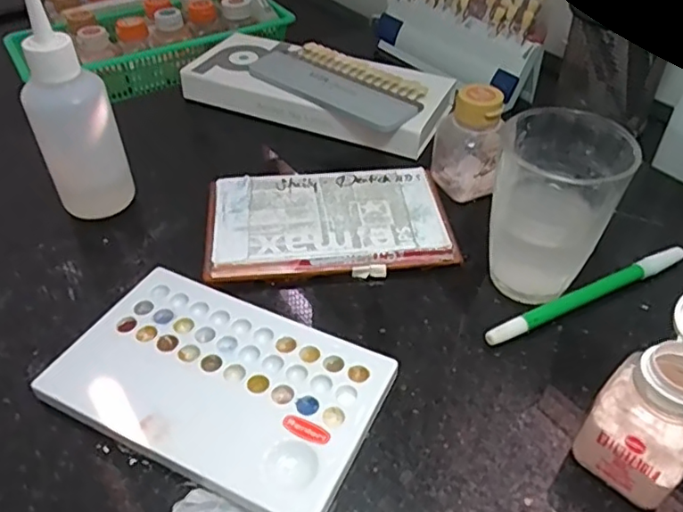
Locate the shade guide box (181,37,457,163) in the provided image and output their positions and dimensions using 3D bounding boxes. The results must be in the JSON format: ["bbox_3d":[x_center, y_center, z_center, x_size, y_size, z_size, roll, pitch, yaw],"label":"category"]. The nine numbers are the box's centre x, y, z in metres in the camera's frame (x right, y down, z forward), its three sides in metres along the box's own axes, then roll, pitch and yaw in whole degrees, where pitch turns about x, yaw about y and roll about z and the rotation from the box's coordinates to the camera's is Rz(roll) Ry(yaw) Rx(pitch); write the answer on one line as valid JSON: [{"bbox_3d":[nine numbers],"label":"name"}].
[{"bbox_3d":[-0.020,-0.139,0.487,0.218,0.030,0.085,19,47,19],"label":"shade guide box"}]

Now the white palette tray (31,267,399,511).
[{"bbox_3d":[-0.059,0.062,0.290,0.153,0.012,0.094,19,47,19],"label":"white palette tray"}]

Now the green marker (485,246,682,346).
[{"bbox_3d":[0.141,0.022,0.335,0.142,0.011,0.010,-19,47,-19],"label":"green marker"}]

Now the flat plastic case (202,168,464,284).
[{"bbox_3d":[-0.009,-0.024,0.376,0.151,0.013,0.090,-5,44,-5],"label":"flat plastic case"}]

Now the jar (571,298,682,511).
[{"bbox_3d":[0.138,0.059,0.248,0.066,0.075,0.041,-35,53,-30],"label":"jar"}]

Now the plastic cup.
[{"bbox_3d":[0.115,-0.025,0.323,0.062,0.092,0.059,0,44,0],"label":"plastic cup"}]

